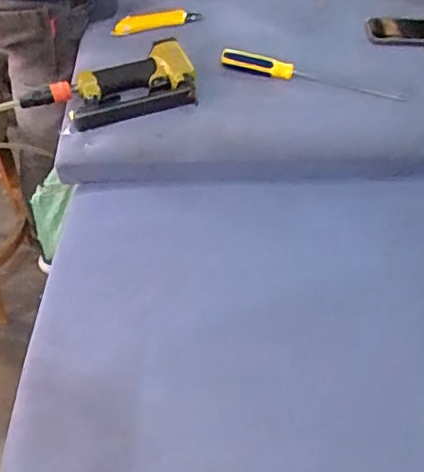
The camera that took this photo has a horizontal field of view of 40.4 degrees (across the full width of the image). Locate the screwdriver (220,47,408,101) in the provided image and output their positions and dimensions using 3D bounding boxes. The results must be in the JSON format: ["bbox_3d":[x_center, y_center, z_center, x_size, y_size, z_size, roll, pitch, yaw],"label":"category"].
[{"bbox_3d":[0.149,-0.240,0.864,0.283,0.037,0.032,15,51,14],"label":"screwdriver"}]

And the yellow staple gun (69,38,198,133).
[{"bbox_3d":[-0.119,-0.220,0.844,0.183,0.052,0.111,-12,50,-10],"label":"yellow staple gun"}]

